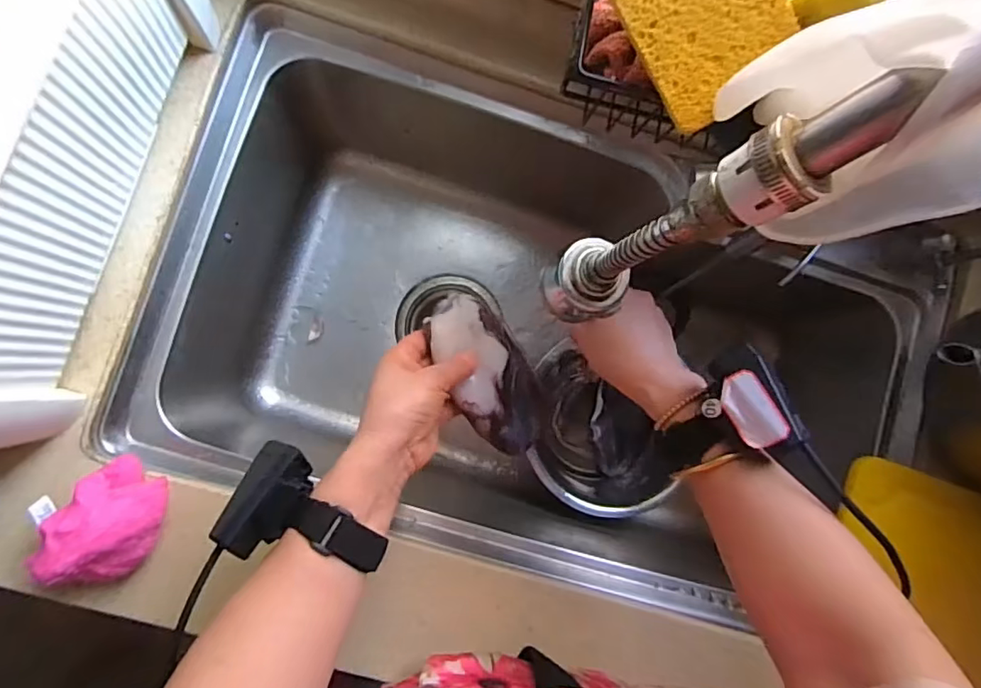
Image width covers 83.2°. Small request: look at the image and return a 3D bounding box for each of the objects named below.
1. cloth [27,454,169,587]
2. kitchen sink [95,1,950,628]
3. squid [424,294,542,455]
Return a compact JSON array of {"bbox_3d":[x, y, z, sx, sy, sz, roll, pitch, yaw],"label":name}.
[{"bbox_3d":[-0.292,0.137,0.416,0.075,0.051,0.085,36,83,-3],"label":"cloth"},{"bbox_3d":[0.059,-0.006,0.611,0.724,0.253,0.432,18,85,-5],"label":"kitchen sink"},{"bbox_3d":[0.000,0.025,0.446,0.065,0.016,0.136,-28,97,-7],"label":"squid"}]

